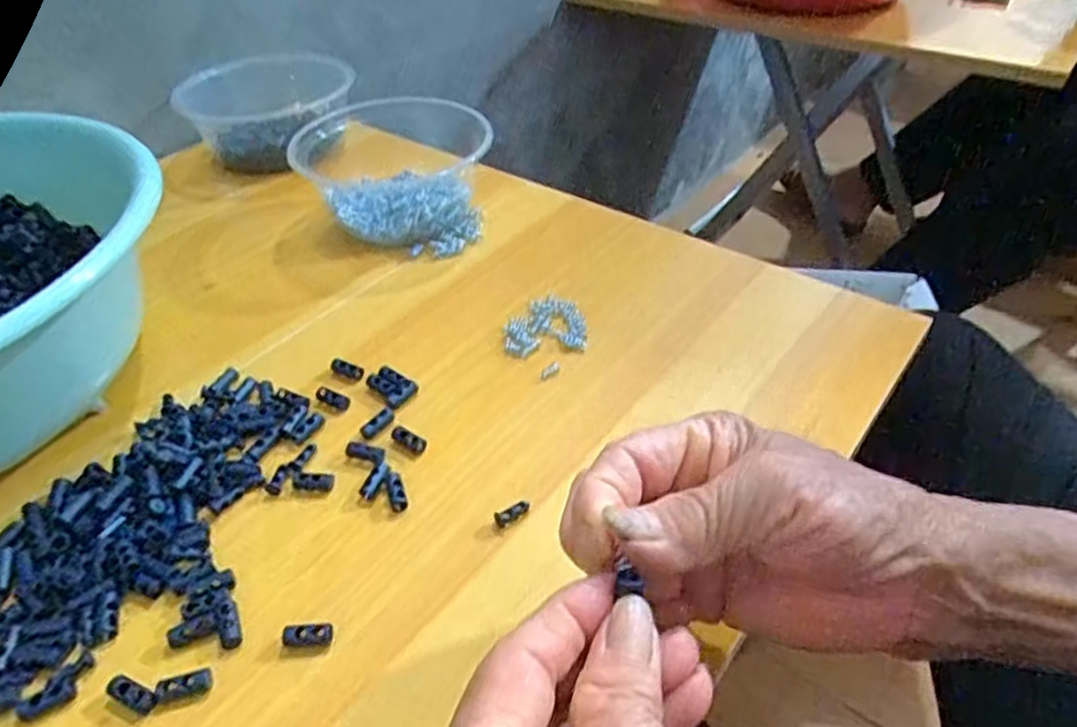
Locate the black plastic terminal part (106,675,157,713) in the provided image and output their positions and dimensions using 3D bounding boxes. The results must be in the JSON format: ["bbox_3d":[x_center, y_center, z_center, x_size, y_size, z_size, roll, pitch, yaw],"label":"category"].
[{"bbox_3d":[-0.151,0.122,0.261,0.022,0.005,0.007,15,44,19],"label":"black plastic terminal part"}]

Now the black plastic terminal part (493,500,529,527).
[{"bbox_3d":[-0.012,0.067,0.318,0.017,0.005,0.007,-24,46,-22],"label":"black plastic terminal part"}]

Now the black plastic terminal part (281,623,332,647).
[{"bbox_3d":[-0.091,0.106,0.277,0.019,0.005,0.008,-4,41,-1],"label":"black plastic terminal part"}]

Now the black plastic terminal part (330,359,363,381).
[{"bbox_3d":[-0.106,0.003,0.389,0.020,0.004,0.009,16,45,20],"label":"black plastic terminal part"}]

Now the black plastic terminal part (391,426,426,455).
[{"bbox_3d":[-0.065,0.038,0.352,0.020,0.004,0.009,31,50,15],"label":"black plastic terminal part"}]

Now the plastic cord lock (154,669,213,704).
[{"bbox_3d":[-0.133,0.120,0.263,0.019,0.004,0.009,-16,43,-15],"label":"plastic cord lock"}]

